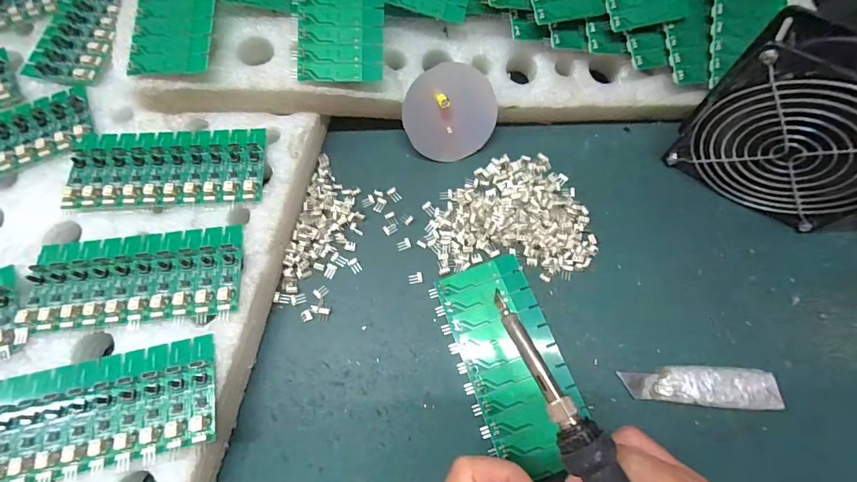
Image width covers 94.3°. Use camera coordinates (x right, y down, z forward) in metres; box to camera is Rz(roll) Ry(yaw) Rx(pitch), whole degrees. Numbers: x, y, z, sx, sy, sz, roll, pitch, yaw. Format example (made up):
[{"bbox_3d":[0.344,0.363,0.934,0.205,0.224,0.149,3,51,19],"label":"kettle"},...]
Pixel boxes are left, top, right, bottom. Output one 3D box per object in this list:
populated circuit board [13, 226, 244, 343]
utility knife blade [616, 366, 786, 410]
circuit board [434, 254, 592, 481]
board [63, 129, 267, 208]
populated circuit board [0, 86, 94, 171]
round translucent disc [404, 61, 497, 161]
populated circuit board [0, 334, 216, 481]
[{"bbox_3d":[-0.196,0.024,0.265,0.136,0.009,0.066,-6,69,-2],"label":"populated circuit board"},{"bbox_3d":[0.179,0.096,0.264,0.095,0.004,0.025,1,65,8],"label":"utility knife blade"},{"bbox_3d":[0.056,0.080,0.271,0.062,0.016,0.134,-18,70,-7],"label":"circuit board"},{"bbox_3d":[-0.193,-0.055,0.296,0.138,0.010,0.062,-3,69,-1],"label":"board"},{"bbox_3d":[-0.330,-0.076,0.304,0.132,0.007,0.056,-24,70,-9],"label":"populated circuit board"},{"bbox_3d":[0.018,-0.102,0.321,0.072,0.073,0.004,-15,27,1],"label":"round translucent disc"},{"bbox_3d":[-0.196,0.101,0.233,0.136,0.007,0.065,-12,69,-4],"label":"populated circuit board"}]

